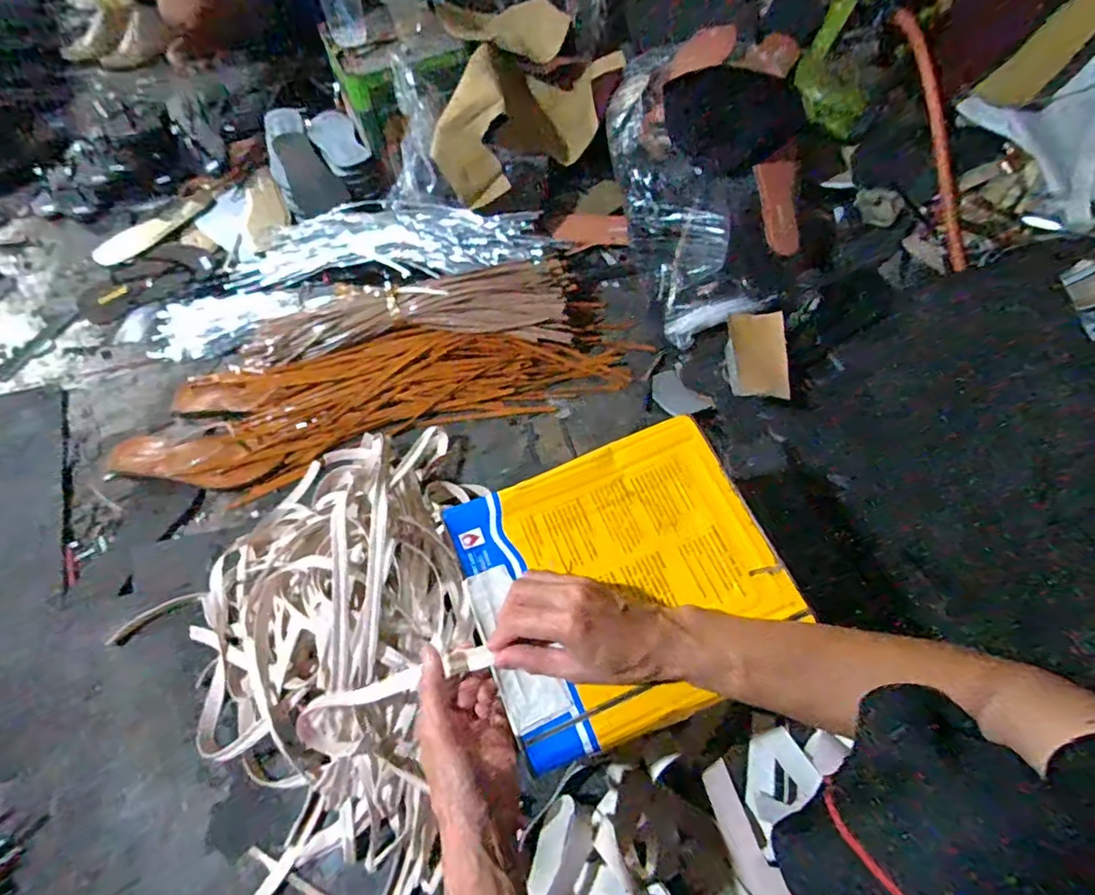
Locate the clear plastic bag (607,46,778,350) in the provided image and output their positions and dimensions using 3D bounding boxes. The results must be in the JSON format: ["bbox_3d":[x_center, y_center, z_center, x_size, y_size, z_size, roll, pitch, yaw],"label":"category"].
[{"bbox_3d":[0.212,-0.433,0.951,0.175,0.144,0.515,-17,81,-12],"label":"clear plastic bag"}]

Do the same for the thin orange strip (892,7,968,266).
[{"bbox_3d":[0.652,-0.520,0.935,0.042,0.035,0.444,-11,90,-9],"label":"thin orange strip"}]

